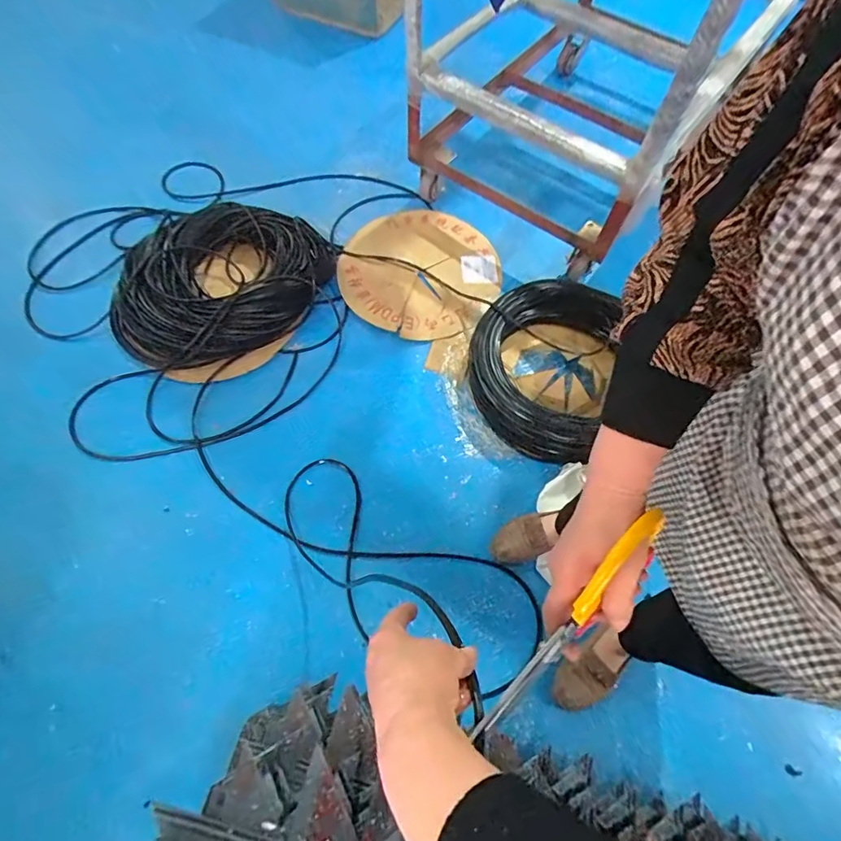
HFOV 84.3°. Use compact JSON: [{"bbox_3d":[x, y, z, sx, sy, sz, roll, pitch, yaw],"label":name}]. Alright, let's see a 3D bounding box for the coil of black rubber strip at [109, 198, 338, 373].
[{"bbox_3d":[-0.555,-0.386,1.255,0.505,0.109,0.564,26,68,8],"label":"coil of black rubber strip"}]

